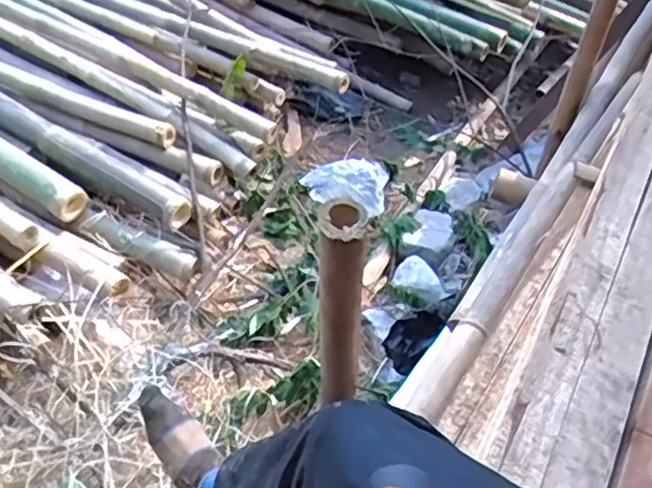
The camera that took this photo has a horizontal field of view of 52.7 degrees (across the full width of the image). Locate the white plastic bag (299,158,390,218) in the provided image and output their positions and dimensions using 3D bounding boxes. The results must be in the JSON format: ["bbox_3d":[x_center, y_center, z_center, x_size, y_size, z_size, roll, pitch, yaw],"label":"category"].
[{"bbox_3d":[0.054,-0.167,1.883,0.235,0.174,0.075,7,47,0],"label":"white plastic bag"}]

